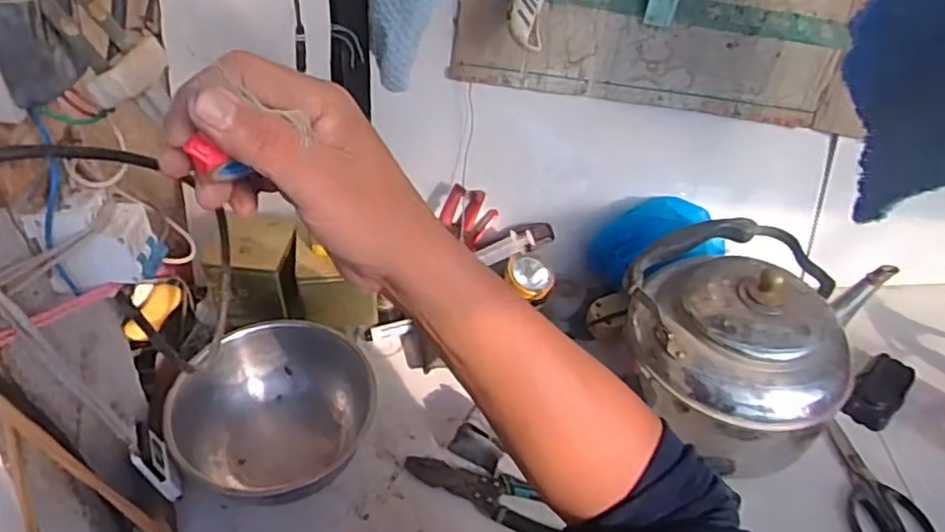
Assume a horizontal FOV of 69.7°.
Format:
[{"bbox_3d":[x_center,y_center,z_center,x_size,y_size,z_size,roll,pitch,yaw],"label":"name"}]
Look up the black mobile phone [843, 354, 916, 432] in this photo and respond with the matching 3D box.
[{"bbox_3d":[0.477,0.148,0.794,0.117,0.019,0.051,-32,59,-29],"label":"black mobile phone"}]

